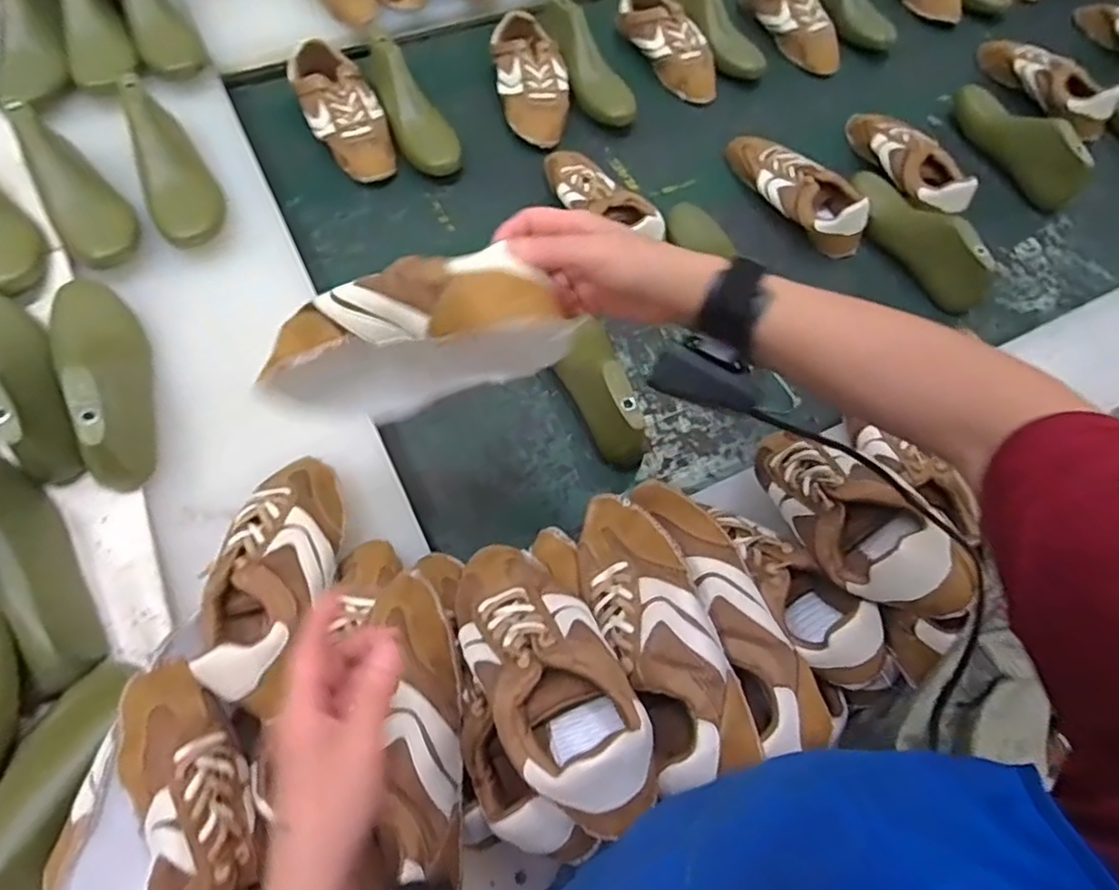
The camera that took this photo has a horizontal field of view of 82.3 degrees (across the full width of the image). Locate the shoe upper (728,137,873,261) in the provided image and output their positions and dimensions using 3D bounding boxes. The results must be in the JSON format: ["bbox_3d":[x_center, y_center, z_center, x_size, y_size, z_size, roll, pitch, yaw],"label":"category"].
[{"bbox_3d":[0.327,-0.360,0.896,0.075,0.075,0.238,-34,72,-17],"label":"shoe upper"}]

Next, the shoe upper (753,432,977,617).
[{"bbox_3d":[0.227,0.046,0.514,0.066,0.089,0.207,-21,38,-12],"label":"shoe upper"}]

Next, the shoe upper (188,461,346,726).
[{"bbox_3d":[-0.234,0.105,0.535,0.087,0.067,0.230,-1,46,-4],"label":"shoe upper"}]

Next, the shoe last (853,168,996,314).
[{"bbox_3d":[0.490,-0.293,0.862,0.071,0.082,0.238,-20,68,-12],"label":"shoe last"}]

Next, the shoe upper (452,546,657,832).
[{"bbox_3d":[-0.012,0.154,0.449,0.086,0.067,0.213,-25,41,-14],"label":"shoe upper"}]

